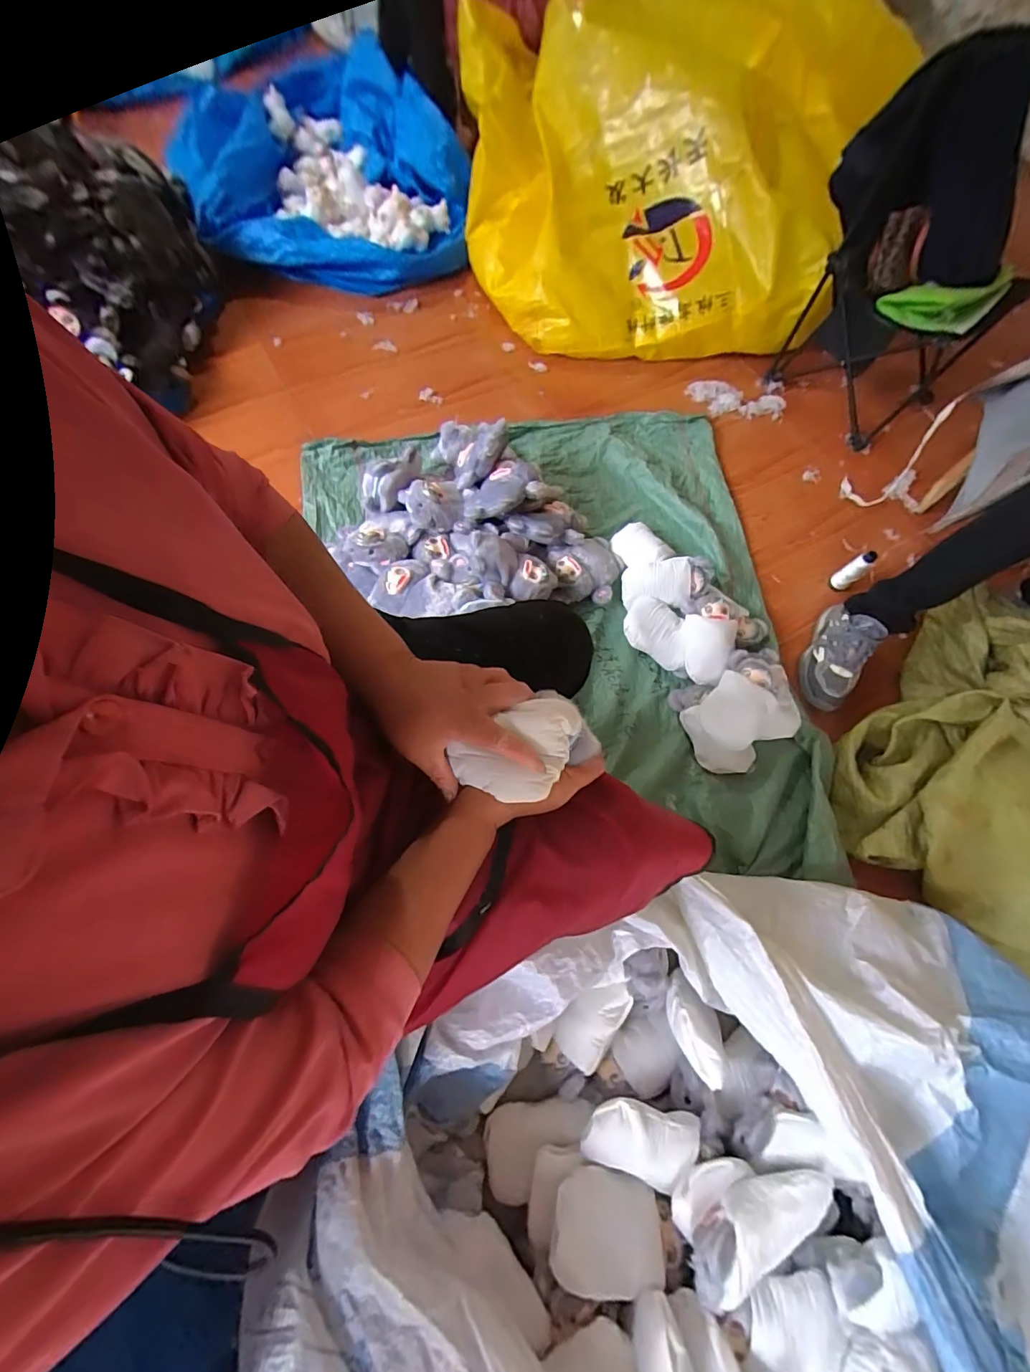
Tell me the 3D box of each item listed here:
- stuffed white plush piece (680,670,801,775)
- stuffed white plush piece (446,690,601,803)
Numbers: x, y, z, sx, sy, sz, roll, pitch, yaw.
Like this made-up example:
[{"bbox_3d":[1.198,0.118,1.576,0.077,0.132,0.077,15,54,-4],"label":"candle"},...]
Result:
[{"bbox_3d":[0.444,0.058,0.926,0.216,0.119,0.165,-31,73,-14],"label":"stuffed white plush piece"},{"bbox_3d":[0.012,0.055,0.409,0.121,0.050,0.067,-29,73,-13],"label":"stuffed white plush piece"}]

